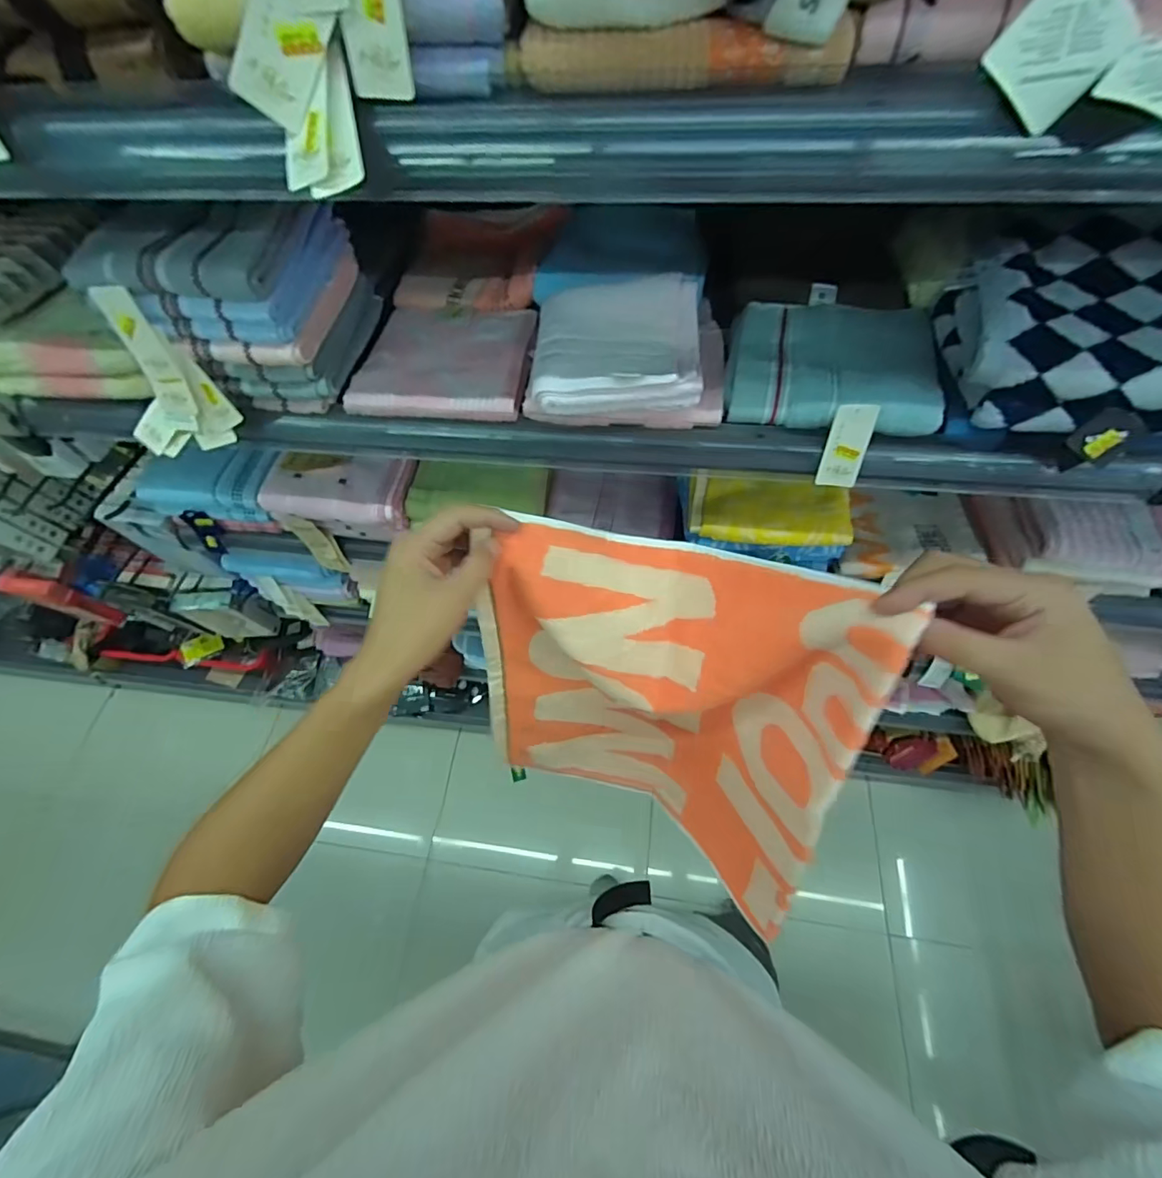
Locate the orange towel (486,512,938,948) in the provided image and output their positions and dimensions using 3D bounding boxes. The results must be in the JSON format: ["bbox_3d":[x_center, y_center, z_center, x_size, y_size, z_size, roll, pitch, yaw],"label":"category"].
[{"bbox_3d":[0.056,0.107,0.437,0.305,0.348,0.156,14,49,21],"label":"orange towel"}]

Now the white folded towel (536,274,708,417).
[{"bbox_3d":[0.033,-0.235,0.468,0.153,0.045,0.123,-1,61,2],"label":"white folded towel"}]

